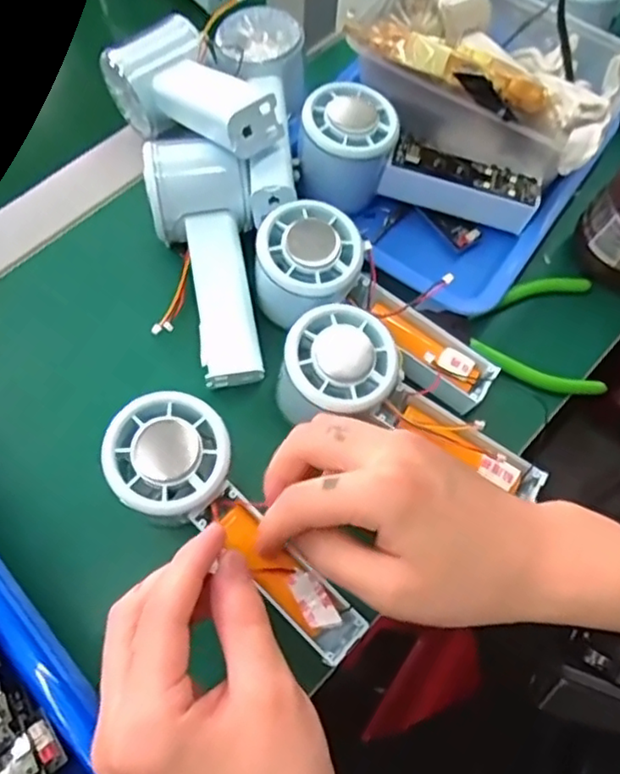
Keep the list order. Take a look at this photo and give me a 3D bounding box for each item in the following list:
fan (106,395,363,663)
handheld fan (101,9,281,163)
[{"bbox_3d":[-0.033,0.066,0.302,0.151,0.026,0.054,46,72,-5],"label":"fan"},{"bbox_3d":[-0.067,-0.179,0.391,0.057,0.052,0.149,-41,56,-17],"label":"handheld fan"}]

